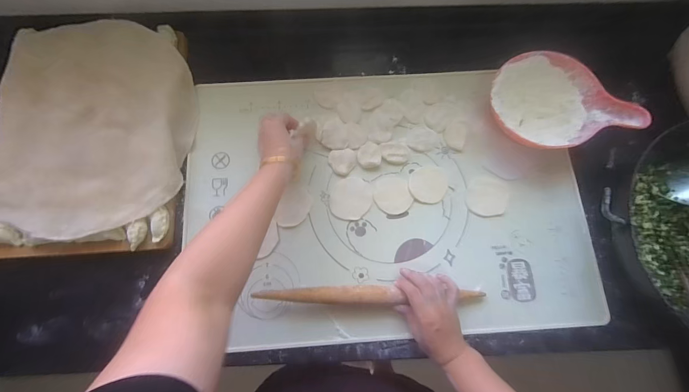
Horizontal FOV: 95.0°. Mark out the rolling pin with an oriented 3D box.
[{"bbox_3d":[0.040,0.142,0.456,0.327,0.018,0.025,1,78,-3],"label":"rolling pin"}]

